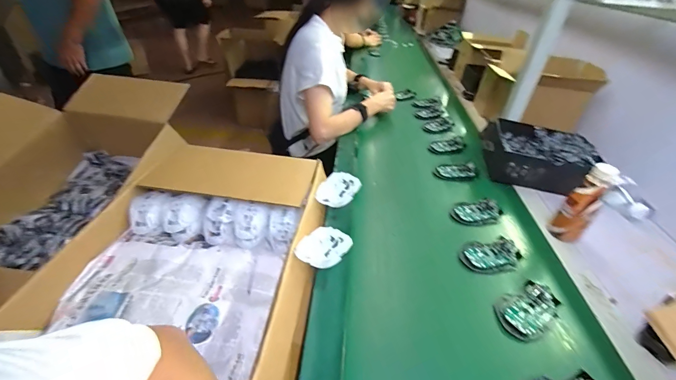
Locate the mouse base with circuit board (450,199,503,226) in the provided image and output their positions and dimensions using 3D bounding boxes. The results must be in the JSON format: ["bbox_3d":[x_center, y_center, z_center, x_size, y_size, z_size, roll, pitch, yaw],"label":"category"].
[{"bbox_3d":[0.303,0.049,0.680,0.105,0.022,0.062,-4,38,-12],"label":"mouse base with circuit board"}]

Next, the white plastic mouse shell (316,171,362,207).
[{"bbox_3d":[0.000,0.001,0.687,0.070,0.020,0.113,37,48,6],"label":"white plastic mouse shell"}]

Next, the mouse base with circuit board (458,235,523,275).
[{"bbox_3d":[0.284,0.121,0.582,0.109,0.025,0.070,1,37,-6],"label":"mouse base with circuit board"}]

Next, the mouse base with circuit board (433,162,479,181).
[{"bbox_3d":[0.304,-0.048,0.805,0.111,0.021,0.056,0,37,-7],"label":"mouse base with circuit board"}]

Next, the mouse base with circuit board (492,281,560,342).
[{"bbox_3d":[0.304,0.189,0.496,0.105,0.025,0.067,-14,41,-24],"label":"mouse base with circuit board"}]

